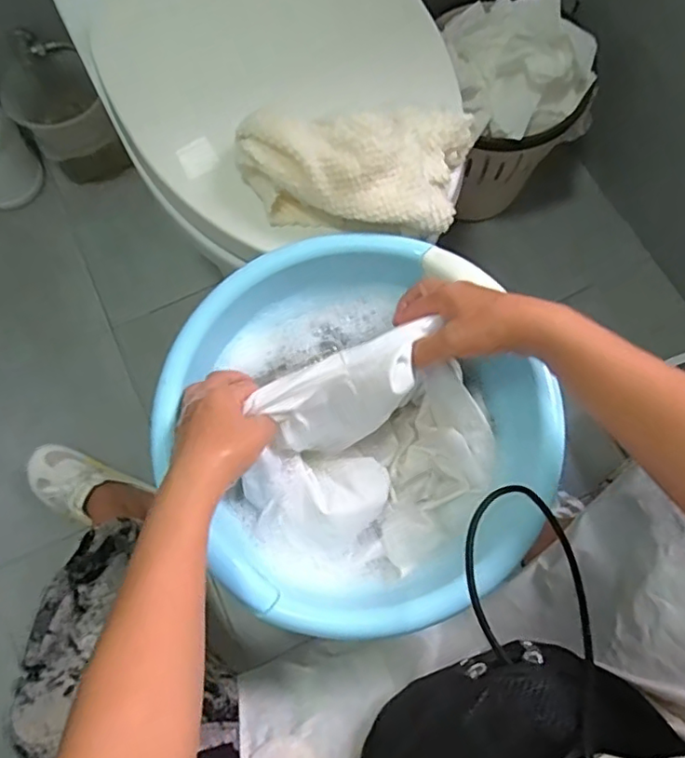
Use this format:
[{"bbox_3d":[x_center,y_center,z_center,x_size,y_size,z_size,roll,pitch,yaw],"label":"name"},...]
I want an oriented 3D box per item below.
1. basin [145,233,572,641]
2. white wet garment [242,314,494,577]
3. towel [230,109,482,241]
[{"bbox_3d":[0.010,0.034,0.517,0.303,0.112,0.333,-1,73,2],"label":"basin"},{"bbox_3d":[0.026,0.071,0.504,0.220,0.116,0.172,-25,74,-6],"label":"white wet garment"},{"bbox_3d":[0.015,-0.199,0.550,0.224,0.069,0.113,-2,73,1],"label":"towel"}]

